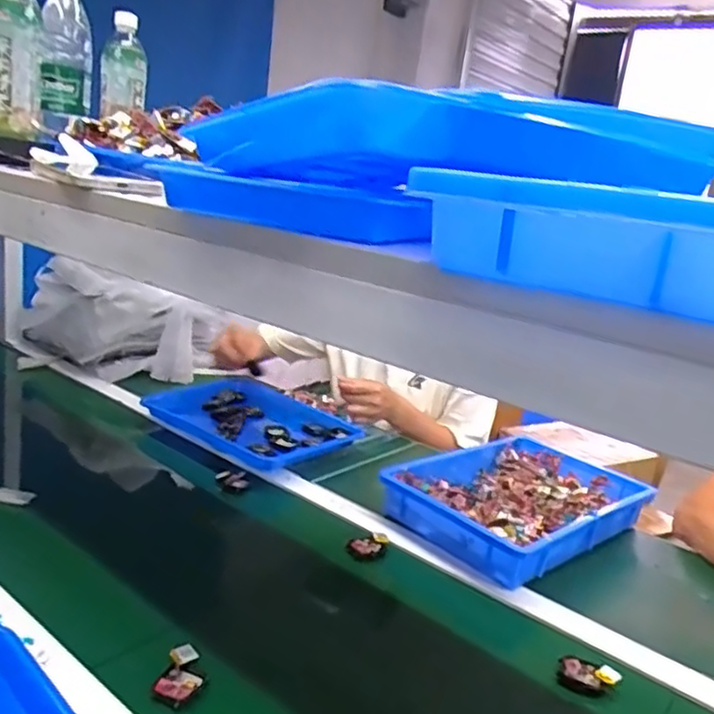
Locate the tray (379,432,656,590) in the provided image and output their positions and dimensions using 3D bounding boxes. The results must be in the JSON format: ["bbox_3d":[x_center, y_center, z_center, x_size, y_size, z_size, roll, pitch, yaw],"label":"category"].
[{"bbox_3d":[0.239,0.206,0.989,0.364,0.054,0.264,-9,21,-44],"label":"tray"}]

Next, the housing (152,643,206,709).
[{"bbox_3d":[-0.156,0.286,0.605,0.038,0.020,0.052,10,16,17],"label":"housing"}]

